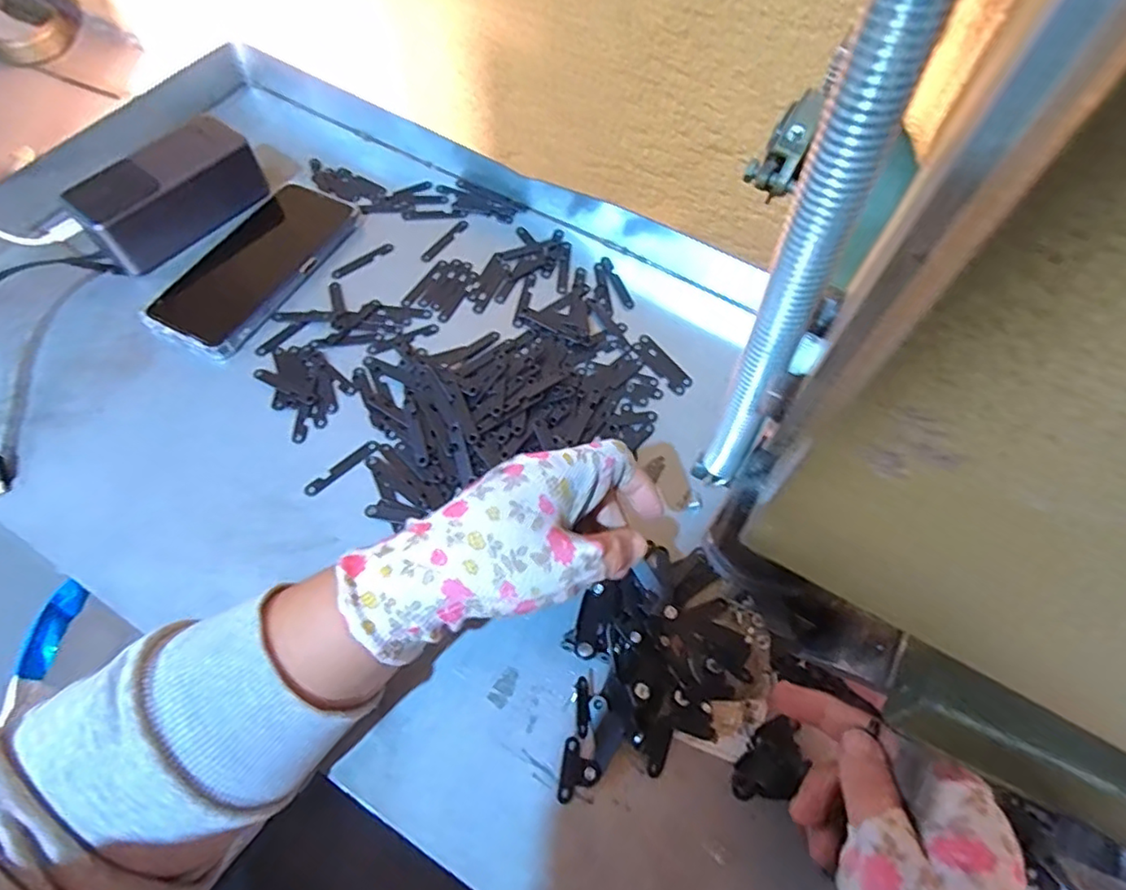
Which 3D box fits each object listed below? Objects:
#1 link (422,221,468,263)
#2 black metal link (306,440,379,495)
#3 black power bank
[{"bbox_3d":[-0.093,-0.161,0.481,0.009,0.004,0.052,32,66,15],"label":"link"},{"bbox_3d":[-0.139,0.014,0.384,0.051,0.004,0.009,-38,69,-18],"label":"black metal link"},{"bbox_3d":[-0.300,-0.194,0.466,0.057,0.052,0.124,38,68,18],"label":"black power bank"}]

